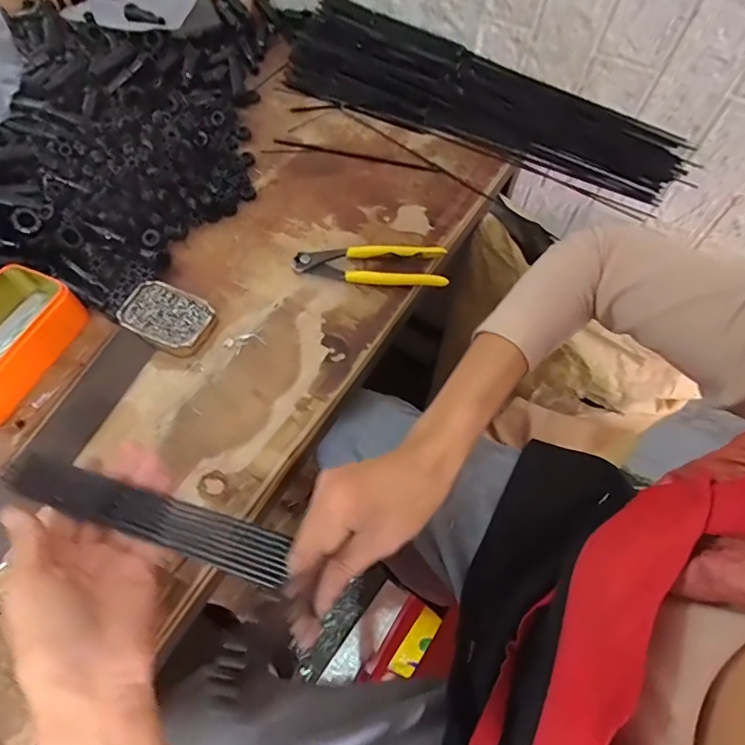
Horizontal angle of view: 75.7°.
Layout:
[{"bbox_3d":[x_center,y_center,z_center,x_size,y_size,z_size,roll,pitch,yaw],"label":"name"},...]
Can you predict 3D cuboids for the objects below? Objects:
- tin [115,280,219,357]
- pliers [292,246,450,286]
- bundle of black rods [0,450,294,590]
[{"bbox_3d":[-0.205,-0.055,0.483,0.090,0.017,0.062,21,63,9],"label":"tin"},{"bbox_3d":[-0.002,-0.119,0.523,0.163,0.018,0.047,3,61,0],"label":"pliers"},{"bbox_3d":[-0.146,0.097,0.323,0.183,0.017,0.034,24,62,-9],"label":"bundle of black rods"}]

